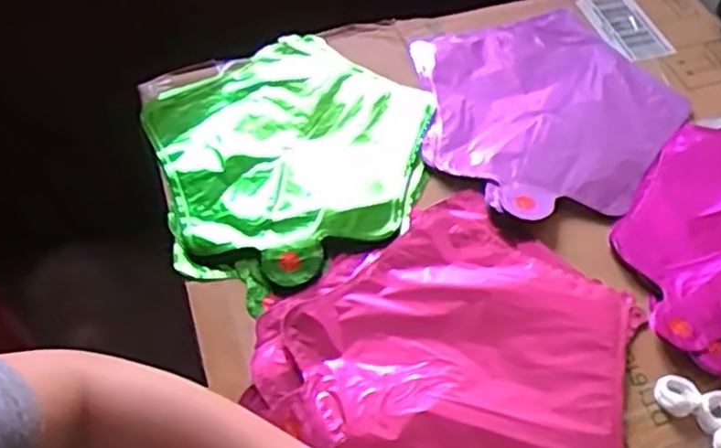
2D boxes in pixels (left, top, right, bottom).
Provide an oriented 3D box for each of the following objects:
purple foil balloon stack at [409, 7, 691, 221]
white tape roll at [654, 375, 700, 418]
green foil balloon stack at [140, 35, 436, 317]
[{"bbox_3d":[0.169,-0.105,0.652,0.227,0.020,0.239,-5,56,-3],"label":"purple foil balloon stack"},{"bbox_3d":[0.212,0.114,0.493,0.025,0.008,0.027,0,55,0],"label":"white tape roll"},{"bbox_3d":[-0.059,-0.064,0.612,0.231,0.021,0.236,-27,60,-17],"label":"green foil balloon stack"}]

